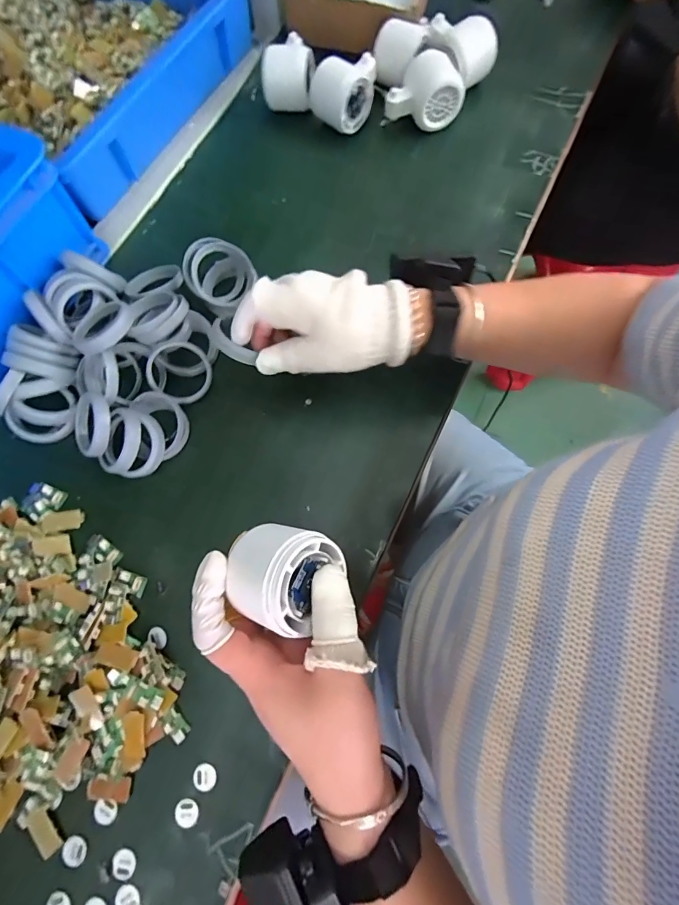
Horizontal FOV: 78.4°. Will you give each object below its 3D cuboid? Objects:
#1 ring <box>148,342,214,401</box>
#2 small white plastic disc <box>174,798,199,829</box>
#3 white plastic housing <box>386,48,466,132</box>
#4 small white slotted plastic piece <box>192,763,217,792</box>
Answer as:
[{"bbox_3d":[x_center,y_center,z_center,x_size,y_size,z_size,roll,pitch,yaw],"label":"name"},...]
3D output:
[{"bbox_3d":[-0.153,-0.077,0.397,0.059,0.010,0.057,0,90,-15],"label":"ring"},{"bbox_3d":[-0.111,0.262,0.302,0.016,0.004,0.017,0,73,2],"label":"small white plastic disc"},{"bbox_3d":[0.097,-0.408,0.477,0.083,0.056,0.050,5,73,3],"label":"white plastic housing"},{"bbox_3d":[-0.100,0.242,0.308,0.017,0.004,0.017,10,73,5],"label":"small white slotted plastic piece"}]

